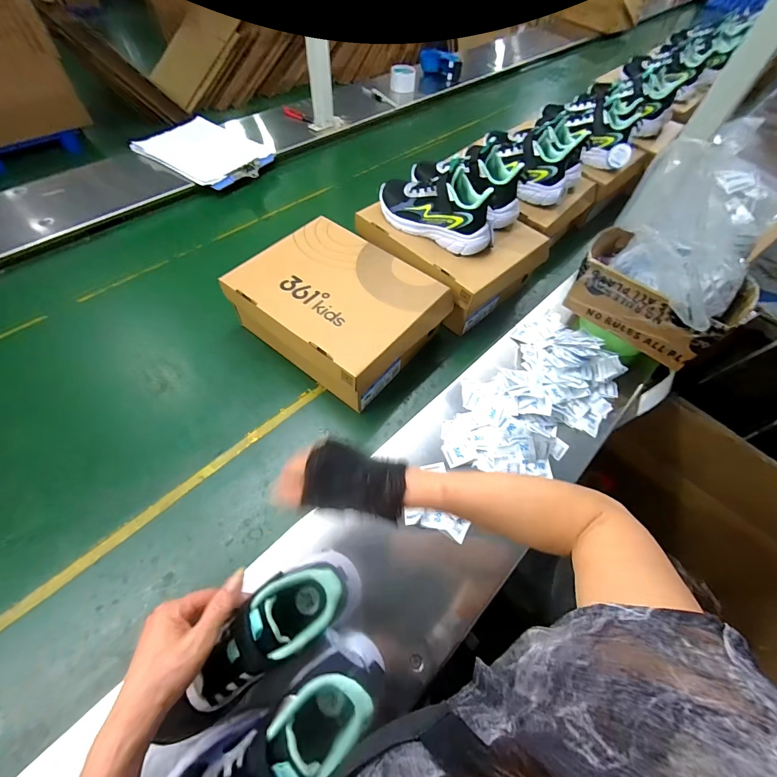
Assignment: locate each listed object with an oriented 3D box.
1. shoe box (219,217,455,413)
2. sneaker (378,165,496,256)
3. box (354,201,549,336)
[{"bbox_3d":[-0.084,-0.136,0.628,0.296,0.126,0.239,35,64,18],"label":"shoe box"},{"bbox_3d":[0.081,-0.328,0.638,0.233,0.096,0.069,27,62,15],"label":"sneaker"},{"bbox_3d":[0.125,-0.279,0.727,0.270,0.130,0.279,-37,66,-21],"label":"box"}]

